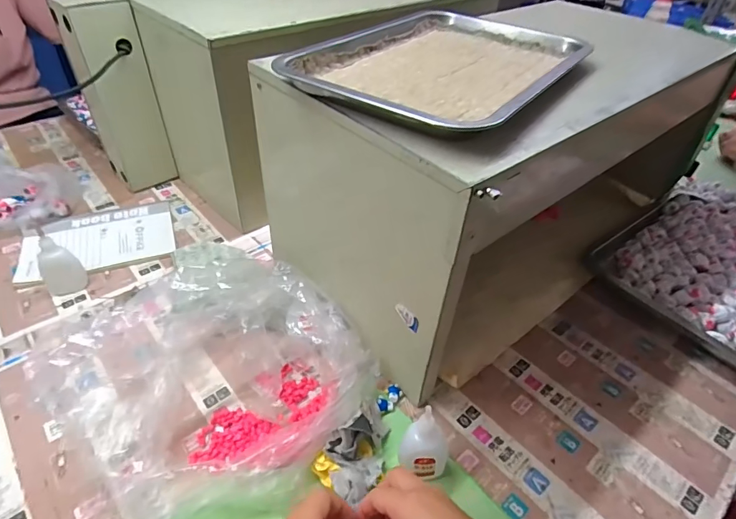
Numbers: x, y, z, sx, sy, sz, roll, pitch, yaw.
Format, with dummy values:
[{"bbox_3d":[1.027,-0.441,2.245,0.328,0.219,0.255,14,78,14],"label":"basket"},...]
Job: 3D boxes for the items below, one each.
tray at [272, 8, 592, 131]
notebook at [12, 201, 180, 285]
[{"bbox_3d":[0.076,-0.203,0.439,0.229,0.030,0.284,24,46,21],"label":"tray"},{"bbox_3d":[-0.390,-0.031,0.635,0.195,0.011,0.129,-13,46,-16],"label":"notebook"}]

